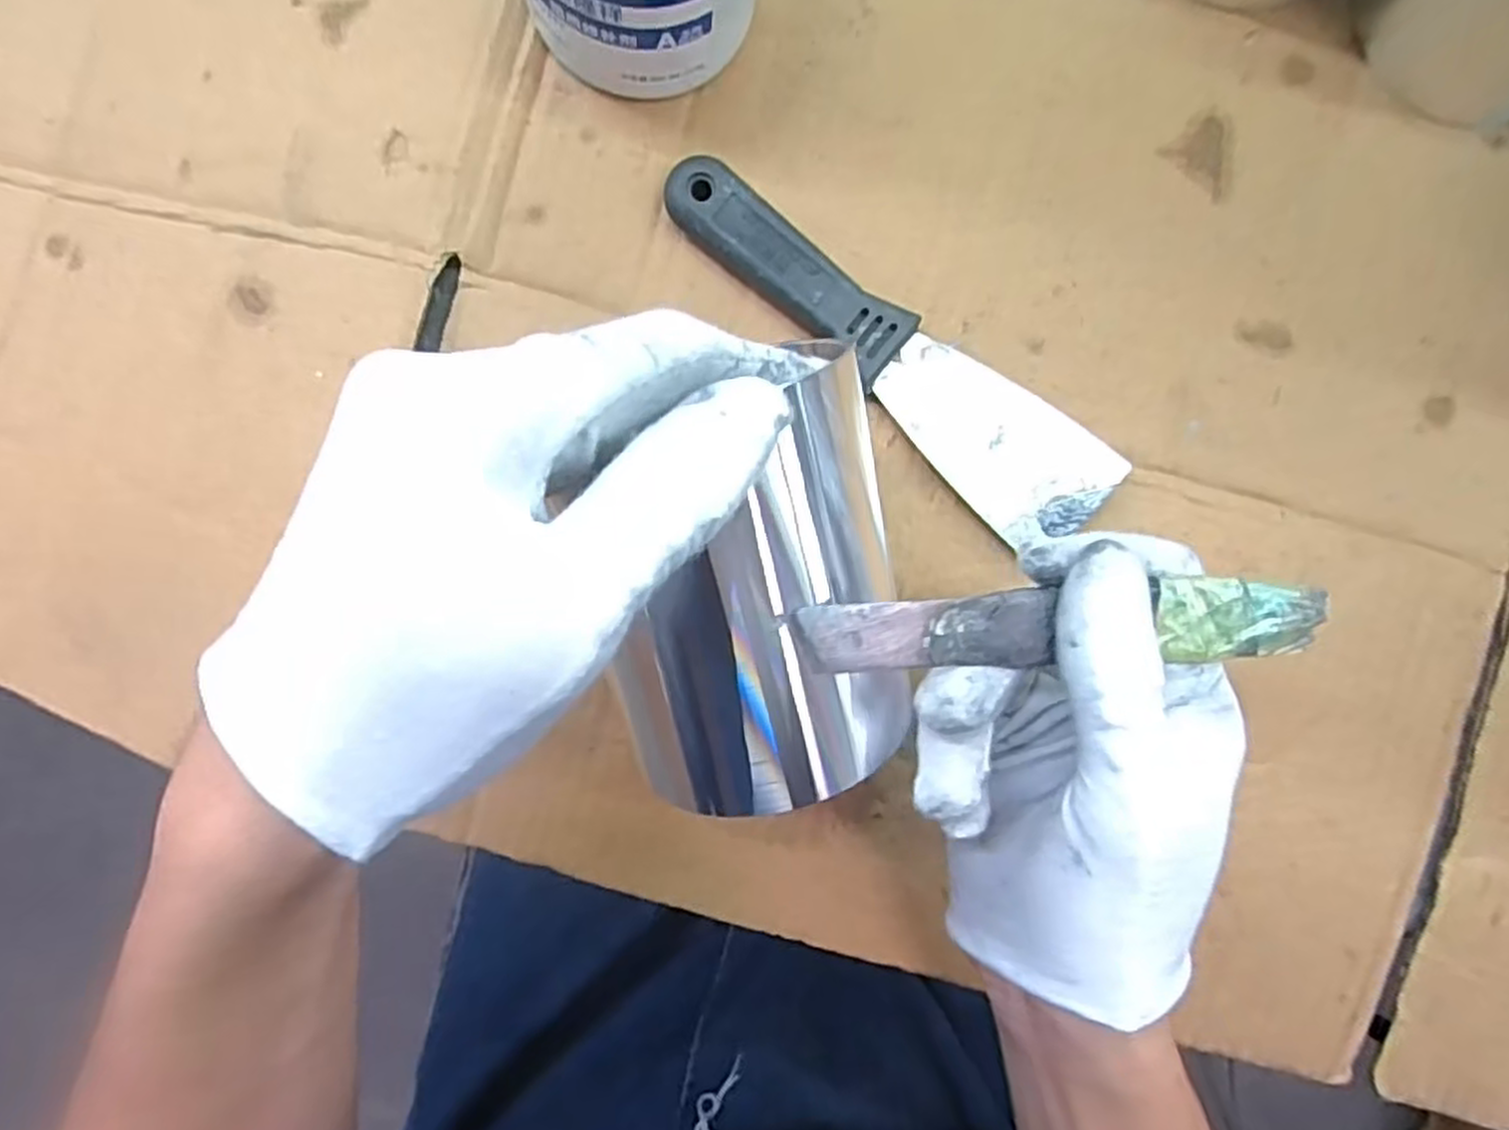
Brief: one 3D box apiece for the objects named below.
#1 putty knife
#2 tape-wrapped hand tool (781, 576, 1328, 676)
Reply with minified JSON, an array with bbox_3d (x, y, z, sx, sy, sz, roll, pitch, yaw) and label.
[{"bbox_3d":[0.044,-0.072,0.282,0.185,0.015,0.044,36,89,-1],"label":"putty knife"},{"bbox_3d":[0.080,0.016,0.200,0.140,0.004,0.020,-2,92,-9],"label":"tape-wrapped hand tool"}]

